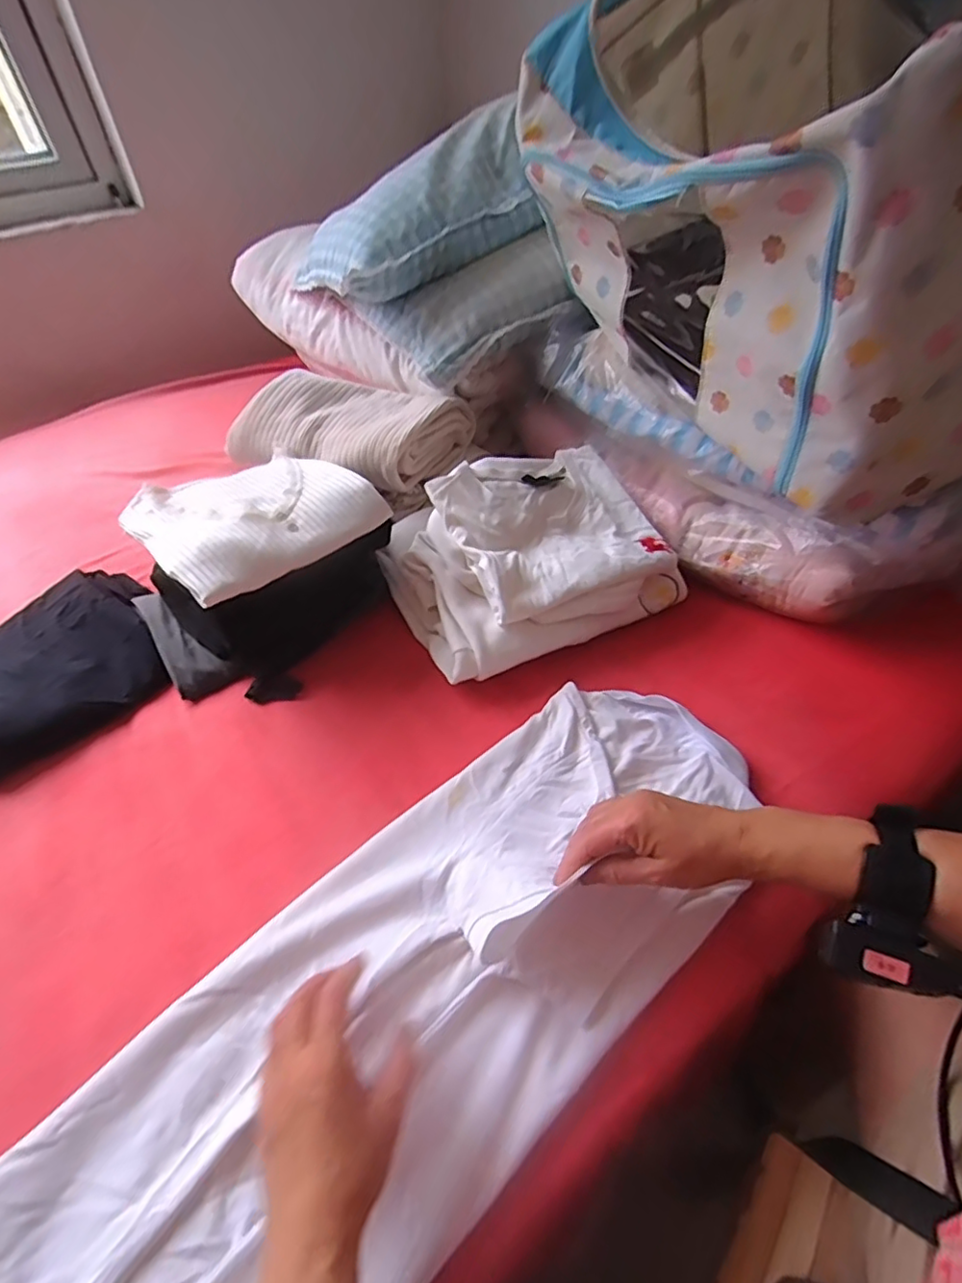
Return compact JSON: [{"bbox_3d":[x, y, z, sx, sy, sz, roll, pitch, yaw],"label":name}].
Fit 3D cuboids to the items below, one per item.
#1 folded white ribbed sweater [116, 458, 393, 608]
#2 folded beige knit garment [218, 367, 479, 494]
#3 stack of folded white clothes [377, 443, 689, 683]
[{"bbox_3d":[-0.250,-0.145,0.646,0.206,0.037,0.221,35,58,29],"label":"folded white ribbed sweater"},{"bbox_3d":[-0.180,-0.289,0.814,0.276,0.077,0.215,15,50,16],"label":"folded beige knit garment"},{"bbox_3d":[0.059,-0.108,0.711,0.314,0.131,0.227,-23,51,-17],"label":"stack of folded white clothes"}]

